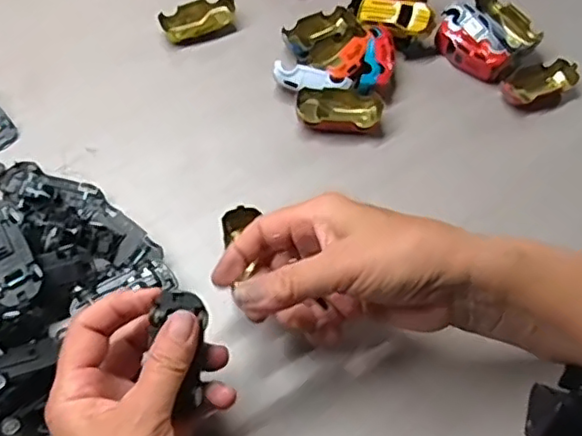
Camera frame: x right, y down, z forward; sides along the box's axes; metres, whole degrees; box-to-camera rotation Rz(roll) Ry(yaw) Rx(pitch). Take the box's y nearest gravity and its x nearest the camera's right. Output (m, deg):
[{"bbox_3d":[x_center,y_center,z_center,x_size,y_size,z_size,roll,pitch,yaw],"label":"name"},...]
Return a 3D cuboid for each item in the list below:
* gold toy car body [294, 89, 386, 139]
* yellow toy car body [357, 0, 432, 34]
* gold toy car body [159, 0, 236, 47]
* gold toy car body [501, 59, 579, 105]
[{"bbox_3d":[0.038,-0.082,0.478,0.066,0.020,0.033,6,60,1],"label":"gold toy car body"},{"bbox_3d":[0.084,-0.169,0.503,0.059,0.015,0.023,19,61,8],"label":"yellow toy car body"},{"bbox_3d":[-0.077,-0.169,0.527,0.063,0.015,0.033,-22,63,-15],"label":"gold toy car body"},{"bbox_3d":[0.200,-0.110,0.498,0.063,0.016,0.030,-15,61,-11],"label":"gold toy car body"}]

